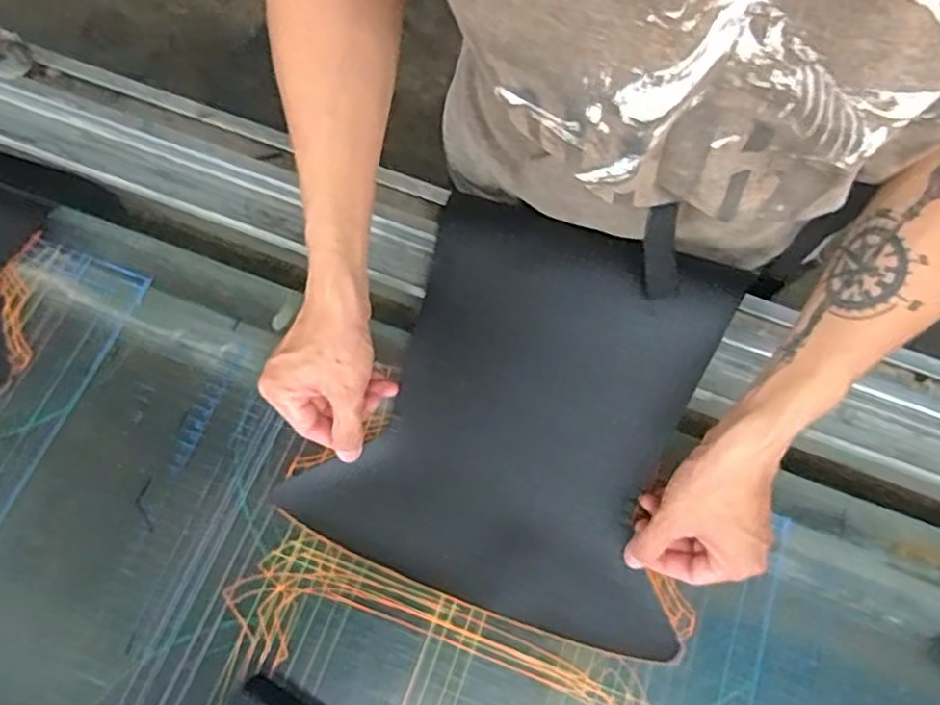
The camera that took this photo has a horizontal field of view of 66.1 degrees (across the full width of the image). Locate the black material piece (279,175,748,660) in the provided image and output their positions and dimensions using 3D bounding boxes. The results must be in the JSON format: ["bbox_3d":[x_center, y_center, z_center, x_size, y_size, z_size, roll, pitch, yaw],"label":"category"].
[{"bbox_3d":[0.047,0.038,0.560,0.275,0.068,0.300,20,68,6],"label":"black material piece"}]

